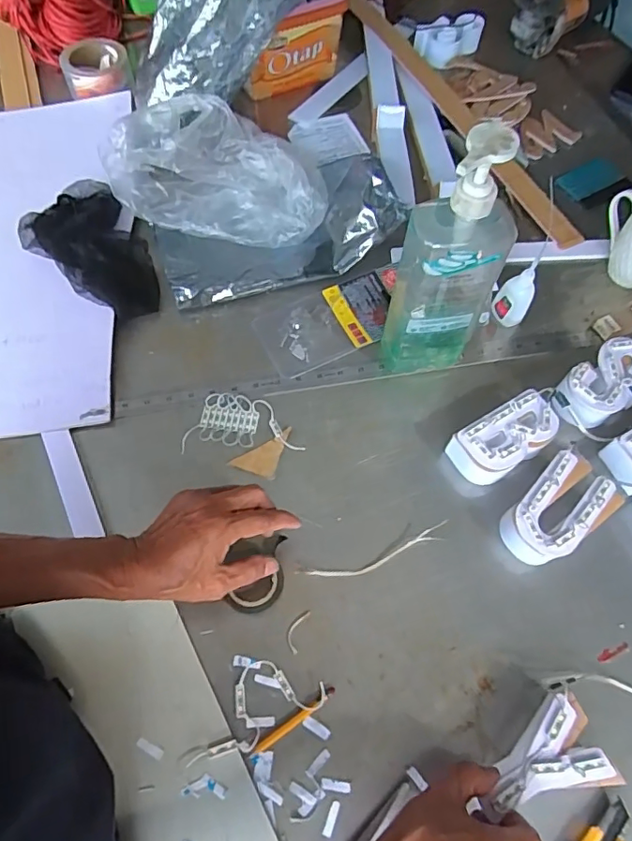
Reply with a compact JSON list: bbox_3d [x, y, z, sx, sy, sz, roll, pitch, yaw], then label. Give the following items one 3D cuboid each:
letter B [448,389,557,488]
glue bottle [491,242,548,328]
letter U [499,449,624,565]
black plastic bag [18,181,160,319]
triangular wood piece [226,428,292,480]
[{"bbox_3d":[0.206,0.022,0.574,0.117,0.051,0.060,-28,68,-15],"label":"letter B"},{"bbox_3d":[0.247,-0.158,0.638,0.043,0.099,0.031,29,66,12],"label":"glue bottle"},{"bbox_3d":[0.246,0.095,0.540,0.116,0.051,0.076,-37,70,-18],"label":"letter U"},{"bbox_3d":[-0.291,-0.220,0.678,0.131,0.051,0.213,-31,69,-16],"label":"black plastic bag"},{"bbox_3d":[-0.053,0.043,0.583,0.075,0.004,0.038,-31,79,-12],"label":"triangular wood piece"}]

